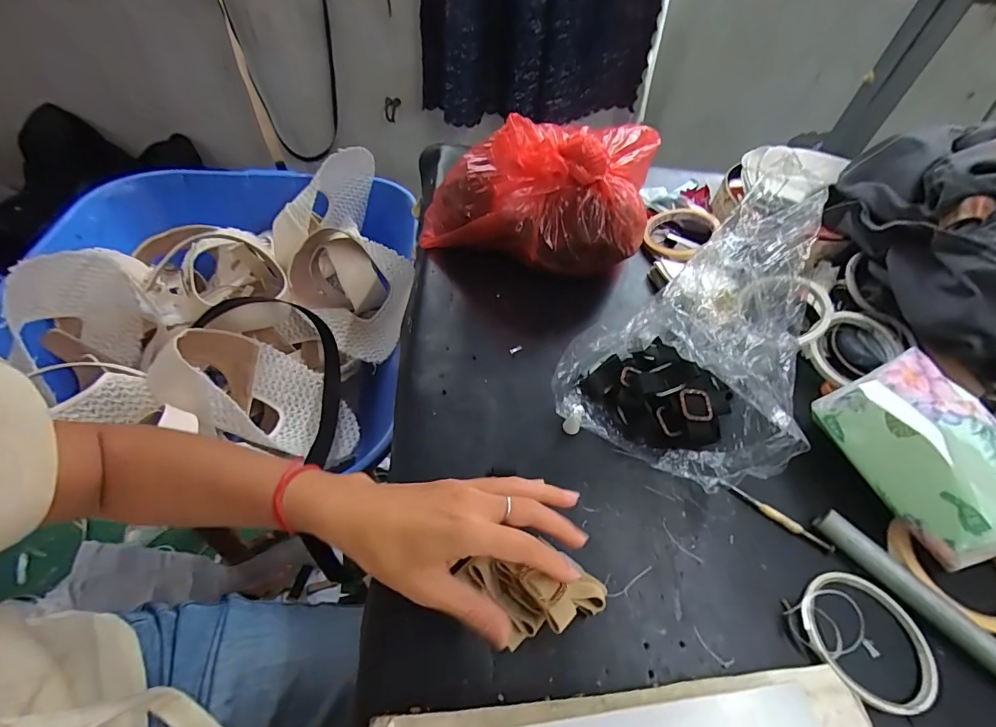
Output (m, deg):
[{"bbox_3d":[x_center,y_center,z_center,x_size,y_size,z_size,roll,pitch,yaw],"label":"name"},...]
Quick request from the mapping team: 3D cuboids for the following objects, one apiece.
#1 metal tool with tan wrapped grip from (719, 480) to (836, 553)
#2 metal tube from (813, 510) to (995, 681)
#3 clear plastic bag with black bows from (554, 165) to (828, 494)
[{"bbox_3d":[0.229,0.125,0.366,0.092,0.005,0.008,33,56,19],"label":"metal tool with tan wrapped grip"},{"bbox_3d":[0.329,0.190,0.316,0.020,0.019,0.203,-32,61,-26],"label":"metal tube"},{"bbox_3d":[0.178,-0.040,0.397,0.170,0.147,0.266,25,54,12],"label":"clear plastic bag with black bows"}]

